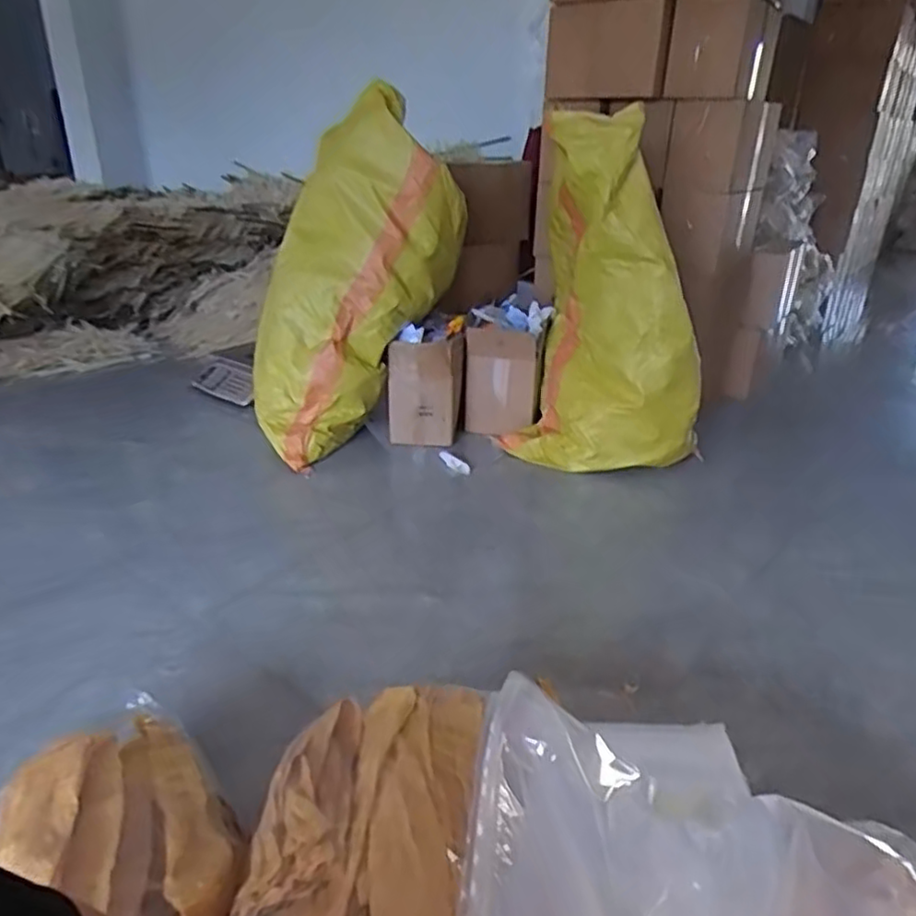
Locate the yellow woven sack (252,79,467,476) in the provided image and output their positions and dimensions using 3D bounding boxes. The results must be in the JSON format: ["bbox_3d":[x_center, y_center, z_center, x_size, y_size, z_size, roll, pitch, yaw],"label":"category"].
[{"bbox_3d":[-0.274,-0.405,1.703,0.409,0.917,0.269,24,26,-4],"label":"yellow woven sack"}]

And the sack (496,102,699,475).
[{"bbox_3d":[0.359,-0.332,1.643,0.444,0.829,0.312,16,29,27],"label":"sack"}]

